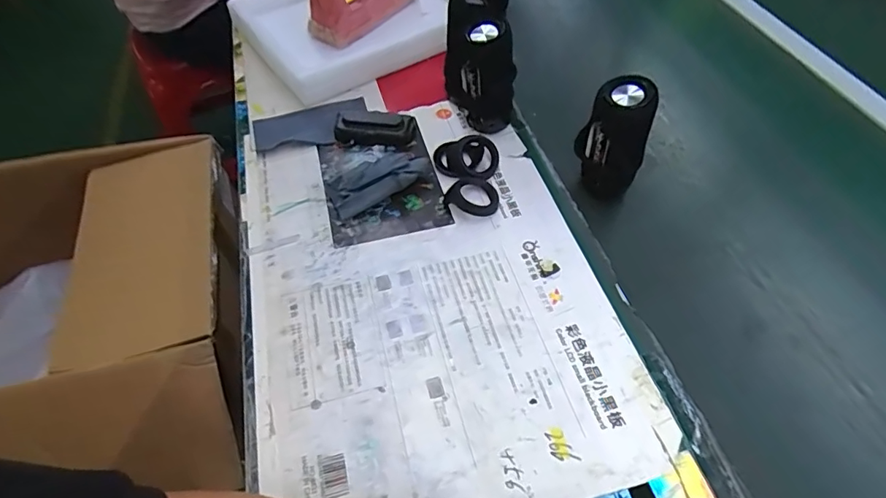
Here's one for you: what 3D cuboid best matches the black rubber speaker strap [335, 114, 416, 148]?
[{"bbox_3d":[-0.093,-0.163,0.687,0.104,0.024,0.041,3,52,4],"label":"black rubber speaker strap"}]

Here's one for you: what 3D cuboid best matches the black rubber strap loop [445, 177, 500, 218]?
[{"bbox_3d":[0.039,-0.066,0.612,0.063,0.015,0.055,22,55,18],"label":"black rubber strap loop"}]

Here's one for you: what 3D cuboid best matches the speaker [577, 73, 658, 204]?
[{"bbox_3d":[0.200,-0.128,0.587,0.055,0.133,0.061,-16,53,-11],"label":"speaker"}]

